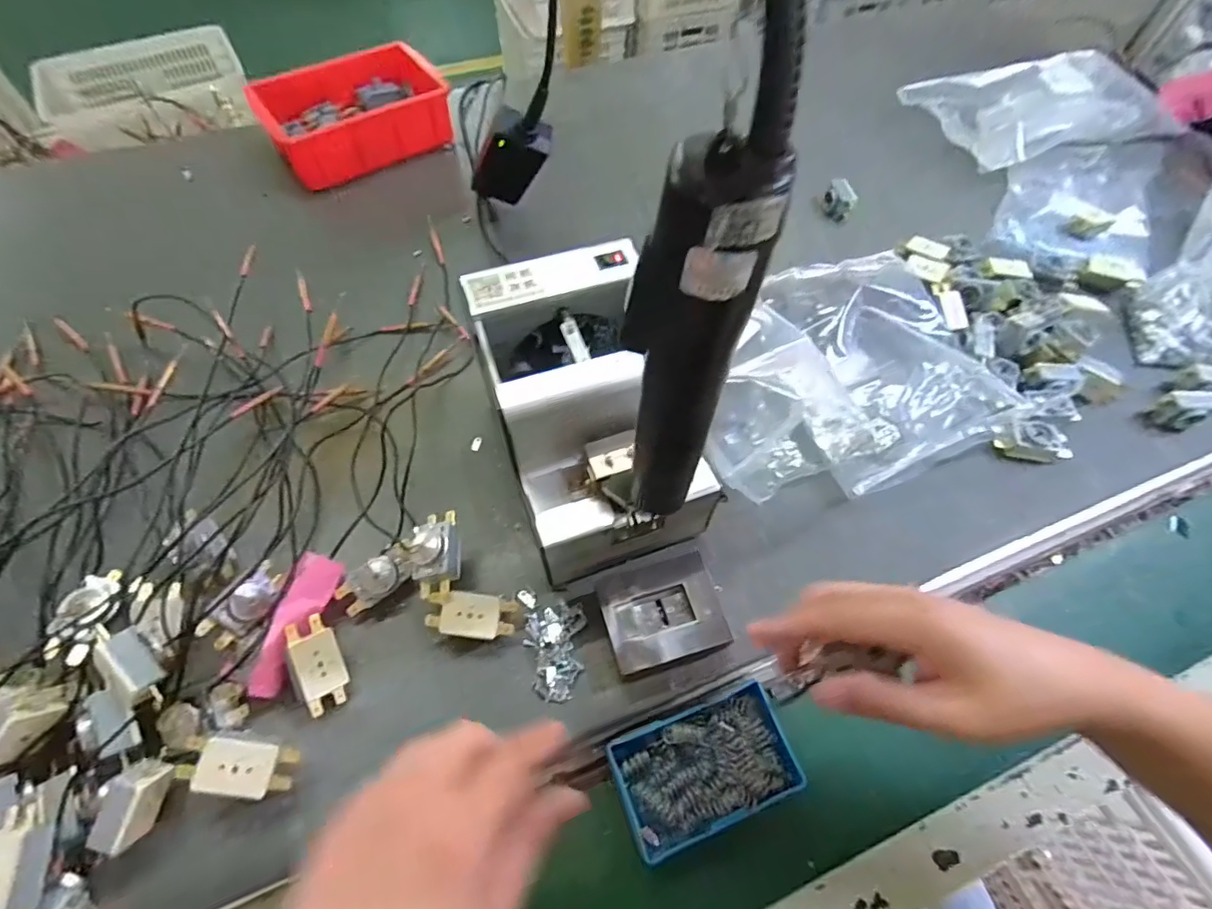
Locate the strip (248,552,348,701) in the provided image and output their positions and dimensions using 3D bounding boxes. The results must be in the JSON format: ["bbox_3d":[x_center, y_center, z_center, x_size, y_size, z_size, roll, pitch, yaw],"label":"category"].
[{"bbox_3d":[-0.209,0.108,0.363,0.033,0.024,0.097,7,48,2],"label":"strip"}]

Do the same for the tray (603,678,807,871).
[{"bbox_3d":[0.065,0.207,0.363,0.115,0.023,0.069,-18,63,-12],"label":"tray"}]

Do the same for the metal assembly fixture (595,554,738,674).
[{"bbox_3d":[0.039,0.114,0.388,0.079,0.032,0.065,-15,62,-11],"label":"metal assembly fixture"}]

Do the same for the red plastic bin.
[{"bbox_3d":[-0.296,-0.405,0.646,0.196,0.063,0.133,-32,66,-18],"label":"red plastic bin"}]

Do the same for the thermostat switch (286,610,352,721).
[{"bbox_3d":[-0.192,0.138,0.359,0.030,0.022,0.059,-21,90,-39],"label":"thermostat switch"}]

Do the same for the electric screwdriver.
[{"bbox_3d":[0.028,-0.032,0.226,0.043,0.181,0.032,7,60,2],"label":"electric screwdriver"}]

